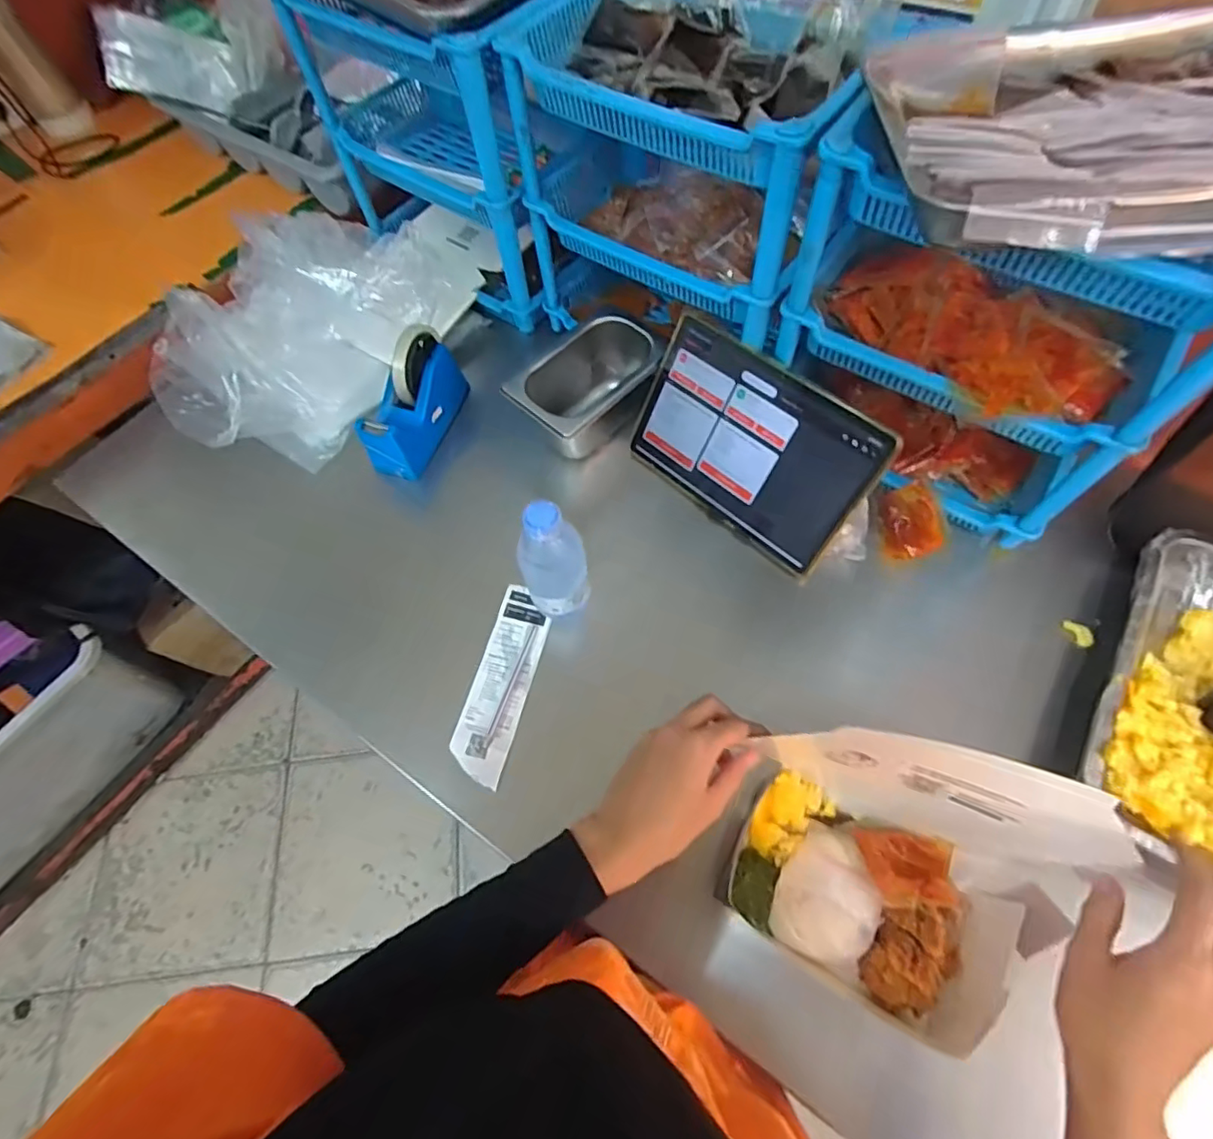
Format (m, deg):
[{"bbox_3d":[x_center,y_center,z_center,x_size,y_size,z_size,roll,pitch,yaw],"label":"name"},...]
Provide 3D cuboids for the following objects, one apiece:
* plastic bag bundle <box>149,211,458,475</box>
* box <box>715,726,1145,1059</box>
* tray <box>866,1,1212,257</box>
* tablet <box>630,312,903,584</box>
[{"bbox_3d":[-0.378,-0.298,0.737,0.299,0.125,0.329,22,66,14],"label":"plastic bag bundle"},{"bbox_3d":[0.212,0.216,0.425,0.212,0.136,0.176,27,67,17],"label":"box"},{"bbox_3d":[0.327,-0.284,0.355,0.302,0.053,0.222,-1,62,3],"label":"tray"},{"bbox_3d":[0.143,-0.124,0.609,0.249,0.172,0.008,41,39,21],"label":"tablet"}]

